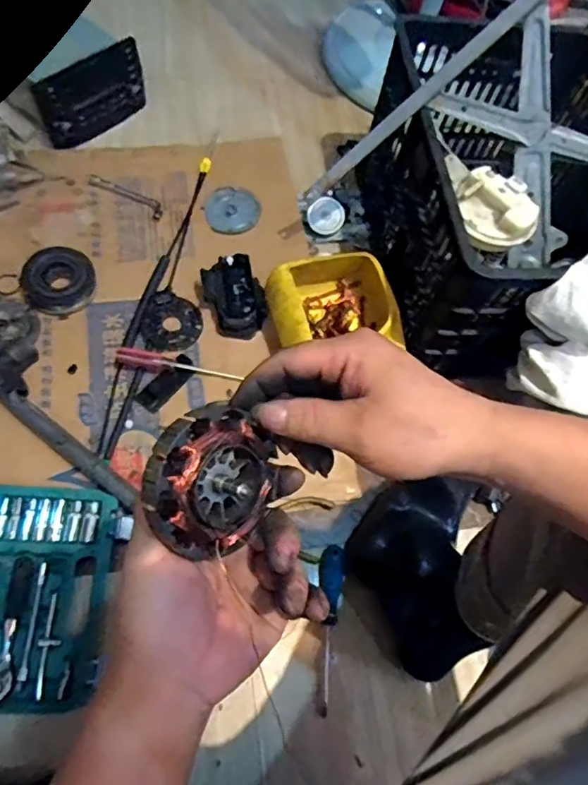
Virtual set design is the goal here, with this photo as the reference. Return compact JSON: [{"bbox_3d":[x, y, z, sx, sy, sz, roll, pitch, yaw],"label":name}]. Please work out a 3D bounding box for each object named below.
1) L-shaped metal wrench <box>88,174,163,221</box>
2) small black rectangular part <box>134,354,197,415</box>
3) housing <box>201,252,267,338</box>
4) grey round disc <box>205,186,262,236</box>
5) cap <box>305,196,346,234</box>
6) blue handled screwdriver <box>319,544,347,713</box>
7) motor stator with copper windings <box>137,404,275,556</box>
[{"bbox_3d":[-0.289,-0.341,0.970,0.150,0.015,0.032,32,64,8],"label":"L-shaped metal wrench"},{"bbox_3d":[-0.186,-0.017,0.824,0.037,0.017,0.098,38,65,11],"label":"small black rectangular part"},{"bbox_3d":[-0.092,-0.147,0.874,0.081,0.065,0.124,-21,69,-15],"label":"housing"},{"bbox_3d":[-0.108,-0.319,0.985,0.092,0.008,0.095,14,72,-7],"label":"grey round disc"},{"bbox_3d":[0.056,-0.310,0.987,0.062,0.010,0.062,0,105,1],"label":"cap"},{"bbox_3d":[0.045,0.300,0.722,0.034,0.027,0.196,4,73,0],"label":"blue handled screwdriver"},{"bbox_3d":[-0.045,0.045,0.297,0.033,0.076,0.075,3,51,47],"label":"motor stator with copper windings"}]

